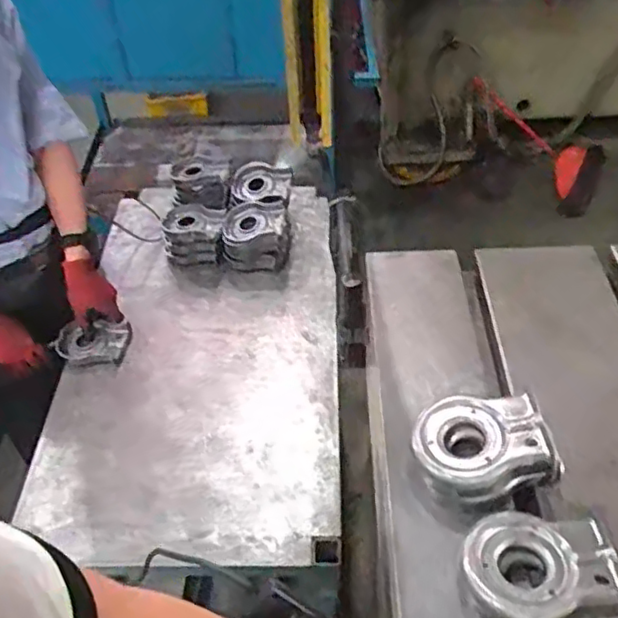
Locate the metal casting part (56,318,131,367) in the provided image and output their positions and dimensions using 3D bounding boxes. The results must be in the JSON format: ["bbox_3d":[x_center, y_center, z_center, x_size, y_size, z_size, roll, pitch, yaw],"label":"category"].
[{"bbox_3d":[-0.401,0.067,1.201,0.140,0.040,0.084,-1,48,-1],"label":"metal casting part"}]

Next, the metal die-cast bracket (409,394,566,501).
[{"bbox_3d":[0.161,0.132,0.617,0.118,0.064,0.100,-13,49,-11],"label":"metal die-cast bracket"}]

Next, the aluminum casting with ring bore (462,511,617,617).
[{"bbox_3d":[0.191,0.221,0.539,0.118,0.056,0.109,-12,49,-11],"label":"aluminum casting with ring bore"}]

